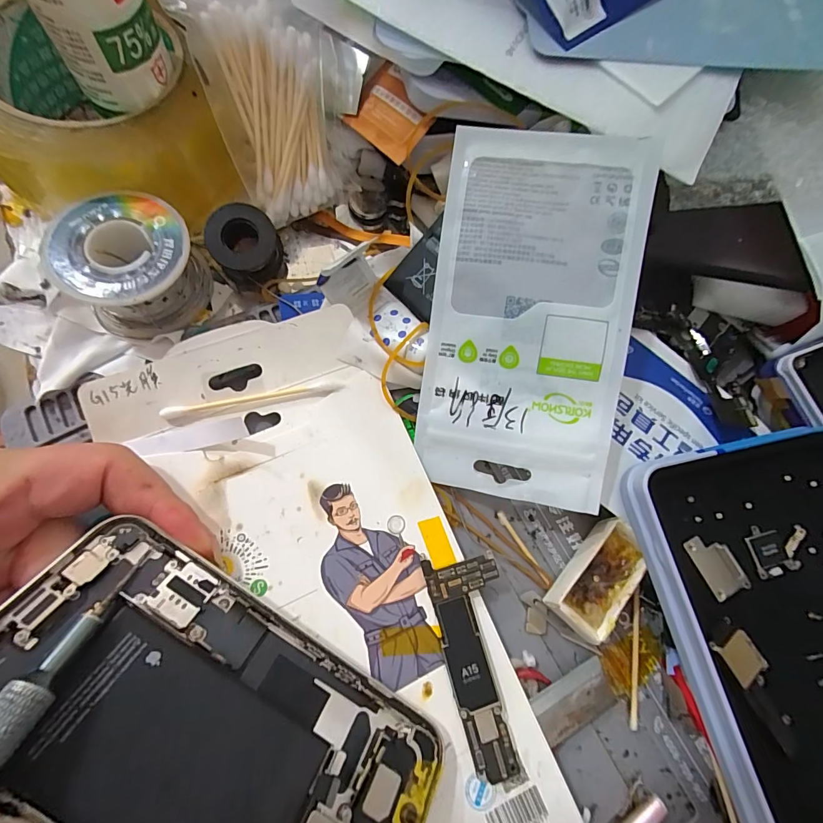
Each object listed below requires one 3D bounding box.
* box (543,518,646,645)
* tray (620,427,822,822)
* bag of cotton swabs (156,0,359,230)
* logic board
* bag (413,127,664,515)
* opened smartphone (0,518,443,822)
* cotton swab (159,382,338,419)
[{"bbox_3d":[0.080,0.071,0.173,0.022,0.017,0.047,39,72,4],"label":"box"},{"bbox_3d":[0.162,0.103,0.151,0.114,0.020,0.186,-11,76,-11],"label":"tray"},{"bbox_3d":[-0.065,-0.148,0.190,0.061,0.023,0.102,-30,115,-16],"label":"bag of cotton swabs"},{"bbox_3d":[0.028,0.099,0.158,0.029,0.004,0.083,-11,76,-11],"label":"logic board"},{"bbox_3d":[0.048,-0.038,0.169,0.079,0.005,0.148,9,95,10],"label":"bag"},{"bbox_3d":[-0.060,0.100,0.127,0.146,0.007,0.071,36,48,-2],"label":"opened smartphone"},{"bbox_3d":[-0.069,-0.006,0.173,0.071,0.009,0.006,-9,75,-11],"label":"cotton swab"}]

